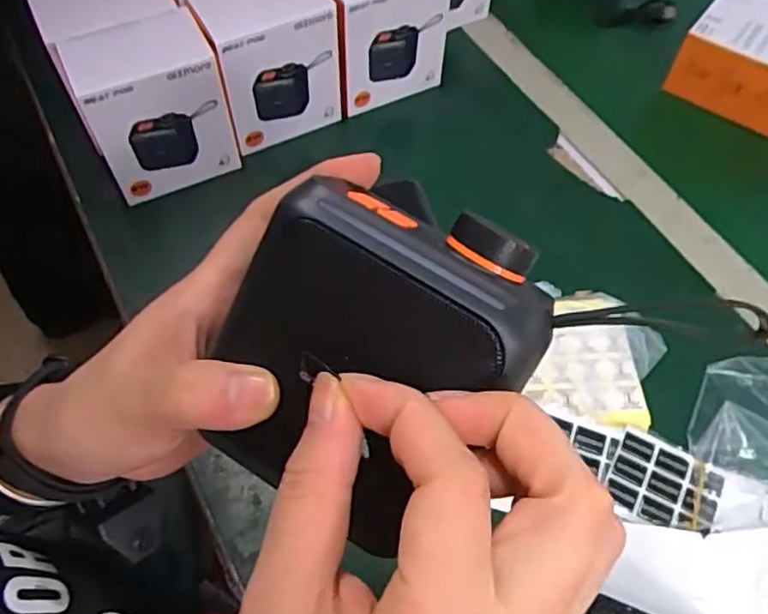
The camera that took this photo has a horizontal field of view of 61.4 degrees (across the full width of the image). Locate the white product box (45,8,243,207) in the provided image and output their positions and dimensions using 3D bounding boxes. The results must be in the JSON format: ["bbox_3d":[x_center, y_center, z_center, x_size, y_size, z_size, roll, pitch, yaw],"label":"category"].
[{"bbox_3d":[-0.179,-0.154,0.500,0.098,0.111,0.068,-26,65,-15],"label":"white product box"}]

